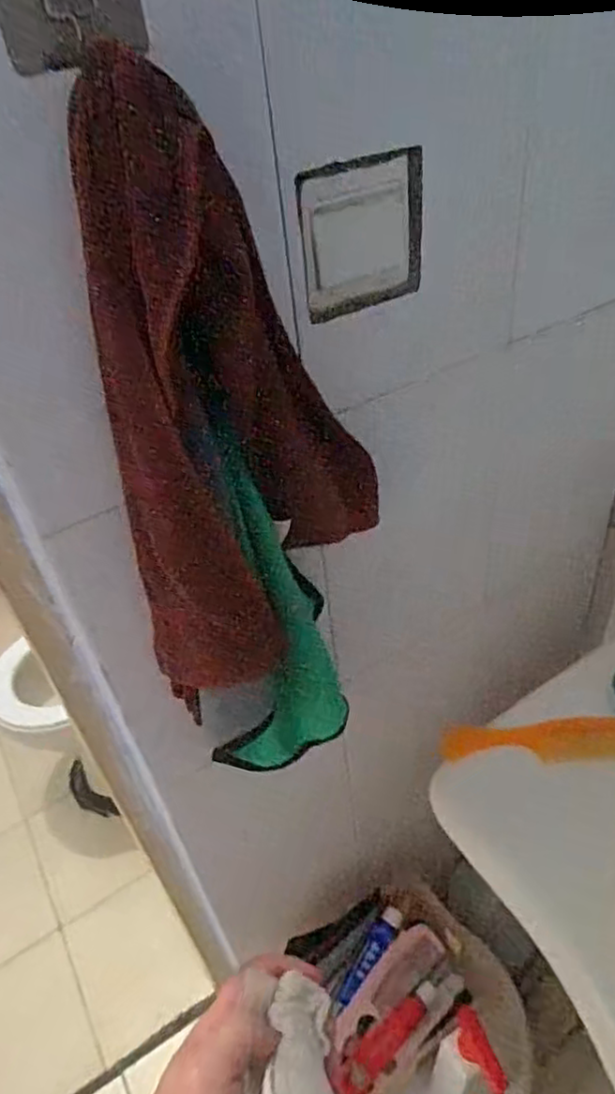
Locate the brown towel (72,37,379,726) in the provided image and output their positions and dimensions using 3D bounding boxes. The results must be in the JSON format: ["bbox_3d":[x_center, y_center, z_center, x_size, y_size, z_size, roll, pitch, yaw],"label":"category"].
[{"bbox_3d":[-0.041,-0.077,0.420,0.186,0.363,0.041,-33,46,-28],"label":"brown towel"}]

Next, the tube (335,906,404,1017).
[{"bbox_3d":[0.078,0.528,0.860,0.031,0.021,0.137,22,48,31],"label":"tube"}]

